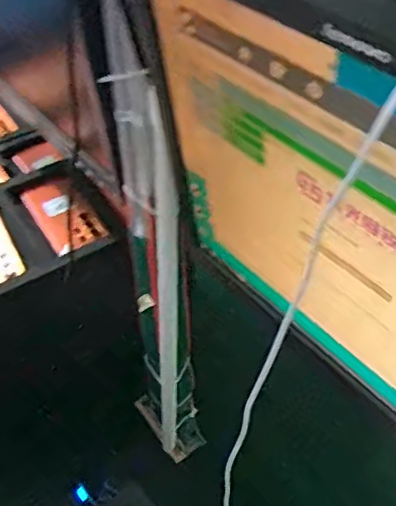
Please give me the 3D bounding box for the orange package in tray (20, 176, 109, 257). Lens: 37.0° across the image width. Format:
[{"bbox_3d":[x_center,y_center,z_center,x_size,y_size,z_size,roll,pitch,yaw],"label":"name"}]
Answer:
[{"bbox_3d":[-0.206,-0.059,0.913,0.079,0.038,0.168,-25,50,-21],"label":"orange package in tray"}]

